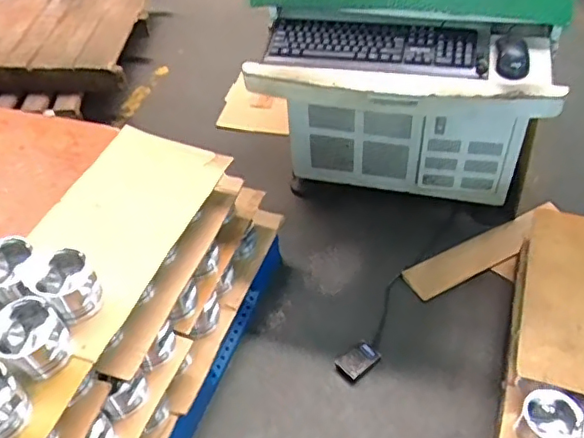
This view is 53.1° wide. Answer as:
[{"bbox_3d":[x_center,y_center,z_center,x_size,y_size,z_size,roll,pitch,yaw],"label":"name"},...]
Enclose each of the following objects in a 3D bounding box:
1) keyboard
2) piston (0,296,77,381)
[{"bbox_3d":[0.172,-0.367,1.251,0.447,0.044,0.157,8,48,10],"label":"keyboard"},{"bbox_3d":[-0.459,0.214,1.031,0.112,0.105,0.115,31,56,27],"label":"piston"}]

